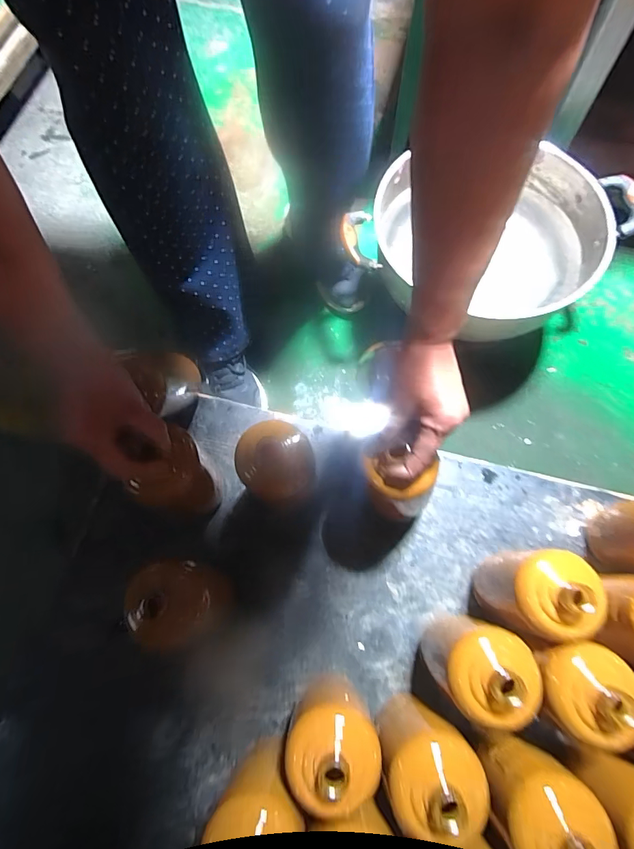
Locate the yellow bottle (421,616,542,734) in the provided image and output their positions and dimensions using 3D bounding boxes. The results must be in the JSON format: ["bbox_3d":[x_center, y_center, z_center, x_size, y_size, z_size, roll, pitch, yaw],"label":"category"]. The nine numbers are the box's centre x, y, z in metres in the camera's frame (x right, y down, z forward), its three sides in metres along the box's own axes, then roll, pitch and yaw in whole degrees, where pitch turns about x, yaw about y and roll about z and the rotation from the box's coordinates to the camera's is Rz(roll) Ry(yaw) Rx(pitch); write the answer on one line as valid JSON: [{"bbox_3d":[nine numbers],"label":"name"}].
[{"bbox_3d":[0.159,0.242,0.442,0.071,0.187,0.077,0,72,0],"label":"yellow bottle"}]

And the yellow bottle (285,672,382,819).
[{"bbox_3d":[0.017,0.305,0.423,0.084,0.185,0.078,2,72,1],"label":"yellow bottle"}]

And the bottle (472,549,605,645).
[{"bbox_3d":[0.225,0.175,0.464,0.064,0.182,0.086,9,71,5],"label":"bottle"}]

